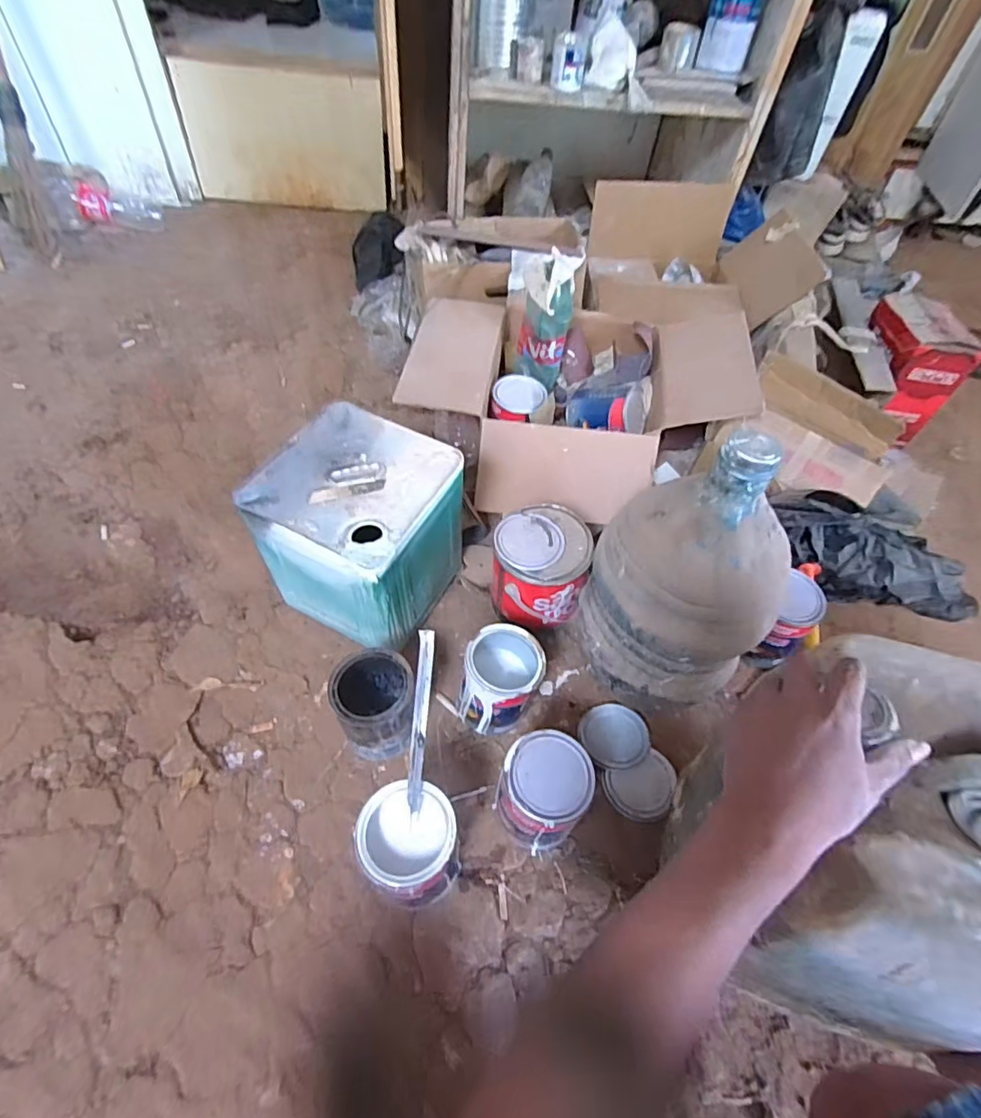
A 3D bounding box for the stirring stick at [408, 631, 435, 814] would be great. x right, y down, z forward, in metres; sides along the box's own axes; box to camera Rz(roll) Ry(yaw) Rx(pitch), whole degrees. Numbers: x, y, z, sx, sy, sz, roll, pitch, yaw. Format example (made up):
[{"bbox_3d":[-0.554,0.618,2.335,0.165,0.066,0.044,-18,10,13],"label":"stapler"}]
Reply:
[{"bbox_3d":[-0.078,0.183,0.606,0.018,0.015,0.216,6,100,1],"label":"stirring stick"}]

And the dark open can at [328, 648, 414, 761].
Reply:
[{"bbox_3d":[-0.161,0.201,0.750,0.095,0.134,0.110,-2,52,-4],"label":"dark open can"}]

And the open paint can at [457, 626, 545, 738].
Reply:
[{"bbox_3d":[0.016,0.179,0.783,0.109,0.136,0.111,1,52,-2],"label":"open paint can"}]

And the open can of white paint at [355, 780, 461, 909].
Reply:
[{"bbox_3d":[-0.094,0.344,0.650,0.108,0.140,0.127,-11,54,-11],"label":"open can of white paint"}]

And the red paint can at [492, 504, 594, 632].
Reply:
[{"bbox_3d":[0.075,0.014,0.854,0.136,0.129,0.145,1,52,-2],"label":"red paint can"}]

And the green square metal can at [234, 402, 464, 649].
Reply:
[{"bbox_3d":[-0.193,-0.035,0.840,0.241,0.255,0.238,24,55,15],"label":"green square metal can"}]

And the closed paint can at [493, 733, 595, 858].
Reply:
[{"bbox_3d":[0.062,0.295,0.689,0.101,0.142,0.111,2,55,-2],"label":"closed paint can"}]

